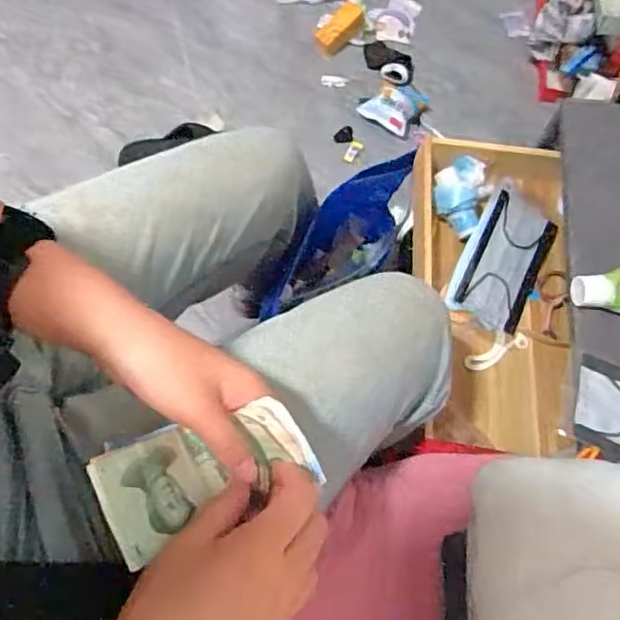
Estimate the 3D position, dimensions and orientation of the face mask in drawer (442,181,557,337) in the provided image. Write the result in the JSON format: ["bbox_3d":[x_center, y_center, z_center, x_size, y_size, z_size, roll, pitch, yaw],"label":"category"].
[{"bbox_3d":[0.244,-0.061,0.750,0.102,0.021,0.176,32,73,-10],"label":"face mask in drawer"}]

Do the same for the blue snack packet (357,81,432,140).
[{"bbox_3d":[0.168,-0.416,1.182,0.115,0.036,0.111,32,71,10],"label":"blue snack packet"}]

